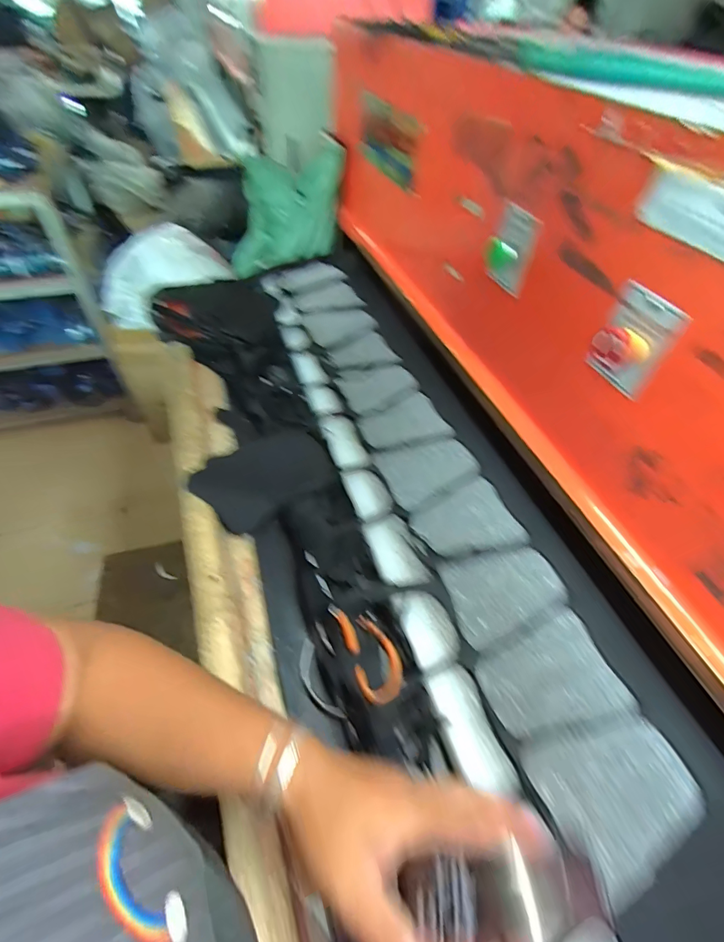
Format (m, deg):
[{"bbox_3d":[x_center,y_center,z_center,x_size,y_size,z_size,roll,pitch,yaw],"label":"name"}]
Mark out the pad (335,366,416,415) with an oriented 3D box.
[{"bbox_3d":[0.029,-0.149,0.729,0.133,0.024,0.098,-23,53,-16],"label":"pad"}]

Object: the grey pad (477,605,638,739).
[{"bbox_3d":[0.194,0.214,0.434,0.139,0.024,0.099,-17,51,-11],"label":"grey pad"}]

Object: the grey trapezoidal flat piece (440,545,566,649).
[{"bbox_3d":[0.172,0.143,0.494,0.140,0.022,0.098,-12,51,-7],"label":"grey trapezoidal flat piece"}]

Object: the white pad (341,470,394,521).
[{"bbox_3d":[0.009,0.030,0.574,0.053,0.009,0.084,-17,51,-12],"label":"white pad"}]

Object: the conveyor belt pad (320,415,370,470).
[{"bbox_3d":[-0.027,-0.045,0.632,0.051,0.013,0.103,-18,51,-12],"label":"conveyor belt pad"}]

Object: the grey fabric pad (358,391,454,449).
[{"bbox_3d":[0.063,-0.078,0.669,0.134,0.021,0.104,-18,51,-12],"label":"grey fabric pad"}]

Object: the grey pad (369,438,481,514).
[{"bbox_3d":[0.098,-0.004,0.607,0.138,0.012,0.100,-19,52,-13],"label":"grey pad"}]

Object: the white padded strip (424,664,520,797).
[{"bbox_3d":[0.102,0.245,0.399,0.046,0.011,0.107,-17,51,-11],"label":"white padded strip"}]

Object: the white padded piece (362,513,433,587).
[{"bbox_3d":[0.043,0.097,0.517,0.063,0.014,0.098,-15,51,-10],"label":"white padded piece"}]

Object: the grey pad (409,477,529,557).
[{"bbox_3d":[0.134,0.066,0.549,0.132,0.016,0.102,-17,51,-11],"label":"grey pad"}]

